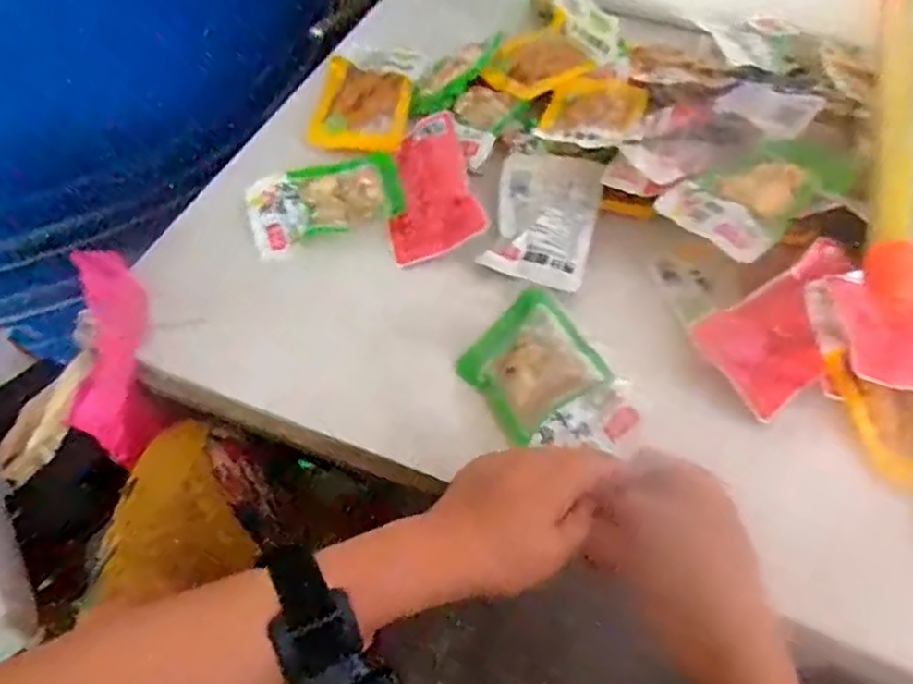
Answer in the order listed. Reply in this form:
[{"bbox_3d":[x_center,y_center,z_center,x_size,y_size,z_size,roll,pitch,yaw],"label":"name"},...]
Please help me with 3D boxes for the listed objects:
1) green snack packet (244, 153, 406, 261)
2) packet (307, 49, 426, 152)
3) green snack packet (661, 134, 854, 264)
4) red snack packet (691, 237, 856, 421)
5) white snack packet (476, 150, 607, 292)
[{"bbox_3d":[-0.107,-0.116,0.553,0.123,0.023,0.074,-18,57,-11],"label":"green snack packet"},{"bbox_3d":[-0.081,-0.226,0.625,0.087,0.018,0.136,8,56,7],"label":"packet"},{"bbox_3d":[0.218,-0.110,0.493,0.128,0.014,0.078,-33,61,-19],"label":"green snack packet"},{"bbox_3d":[0.227,-0.010,0.462,0.121,0.005,0.072,-34,75,-7],"label":"red snack packet"},{"bbox_3d":[0.070,-0.105,0.535,0.079,0.021,0.138,13,57,10],"label":"white snack packet"}]

